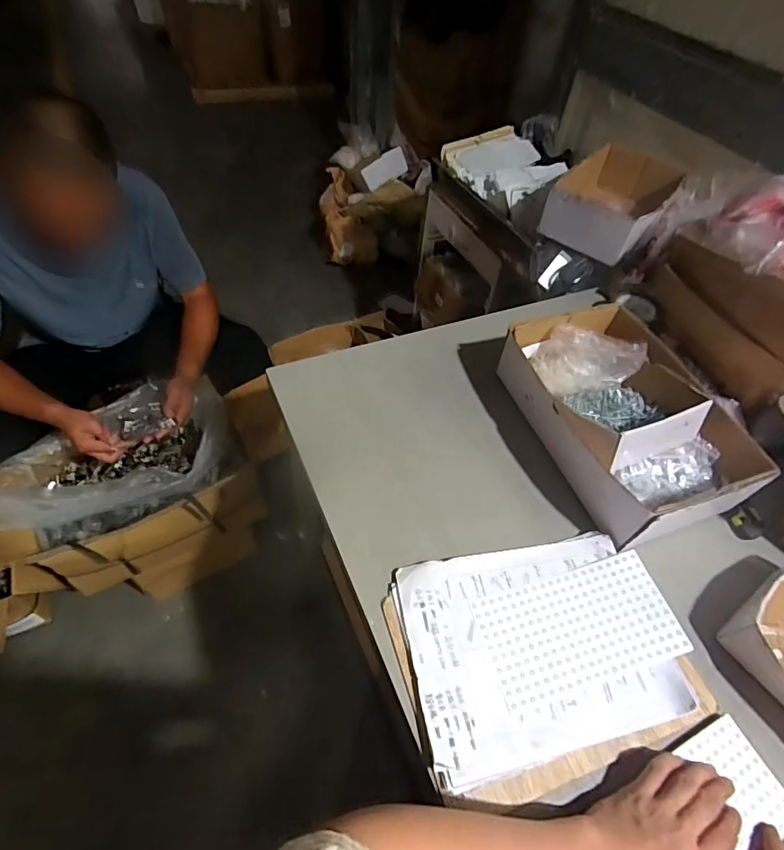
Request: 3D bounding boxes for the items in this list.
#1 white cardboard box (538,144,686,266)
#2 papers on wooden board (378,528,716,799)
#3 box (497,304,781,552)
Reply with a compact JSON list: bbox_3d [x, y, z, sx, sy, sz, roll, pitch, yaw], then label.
[{"bbox_3d":[0.528,-0.538,1.114,0.217,0.103,0.380,30,55,17],"label":"white cardboard box"},{"bbox_3d":[0.175,0.256,0.539,0.329,0.018,0.242,-9,53,-13],"label":"papers on wooden board"},{"bbox_3d":[0.346,-0.016,0.712,0.256,0.116,0.360,-11,54,-14],"label":"box"}]

